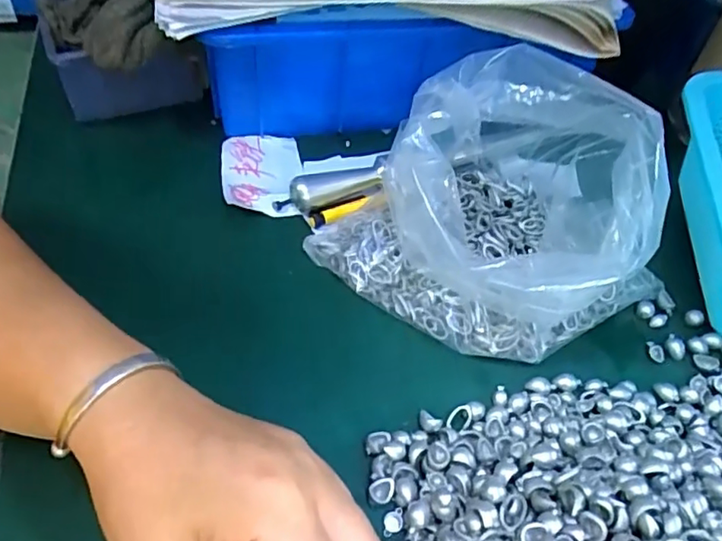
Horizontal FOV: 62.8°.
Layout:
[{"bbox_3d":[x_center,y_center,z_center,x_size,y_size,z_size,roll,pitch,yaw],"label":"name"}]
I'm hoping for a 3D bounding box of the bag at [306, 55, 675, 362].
[{"bbox_3d":[0.072,-0.033,0.314,0.155,0.091,0.147,-24,56,-24],"label":"bag"}]

